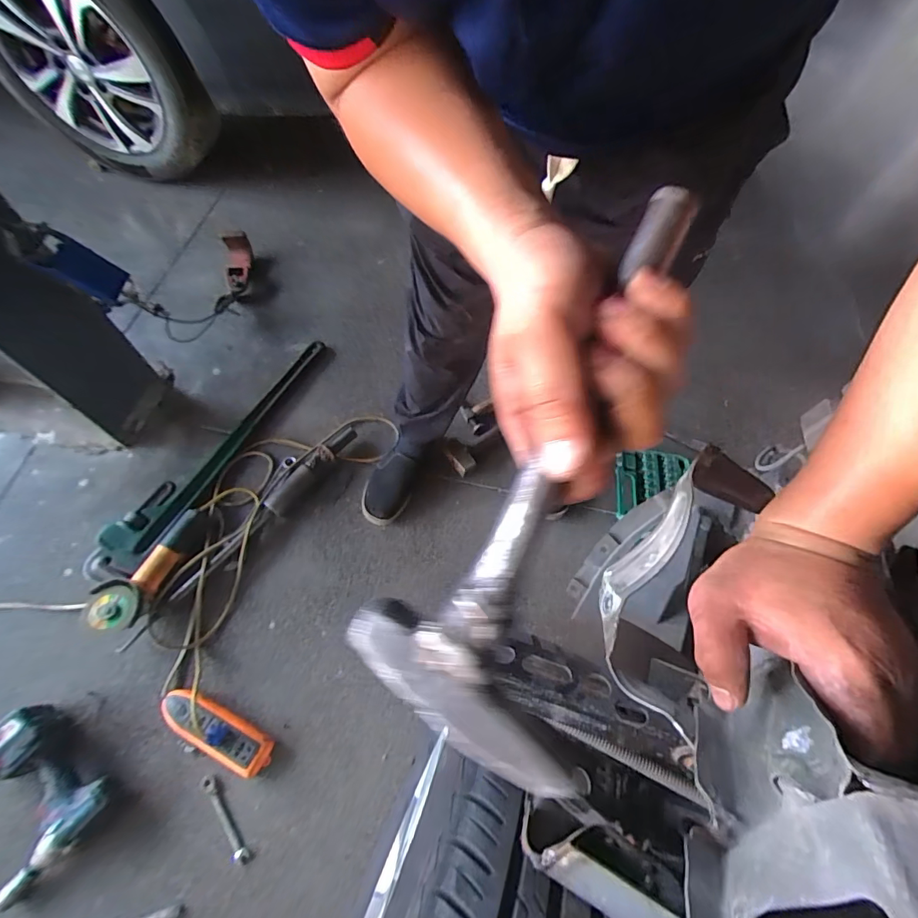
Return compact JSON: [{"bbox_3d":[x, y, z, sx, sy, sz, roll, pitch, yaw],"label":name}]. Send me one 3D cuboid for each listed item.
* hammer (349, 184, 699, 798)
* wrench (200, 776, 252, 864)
[{"bbox_3d":[0.041,-0.001,0.208,0.108,0.030,0.261,23,86,13],"label":"hammer"},{"bbox_3d":[-0.425,0.652,0.809,0.025,0.007,0.160,-37,72,-20],"label":"wrench"}]

